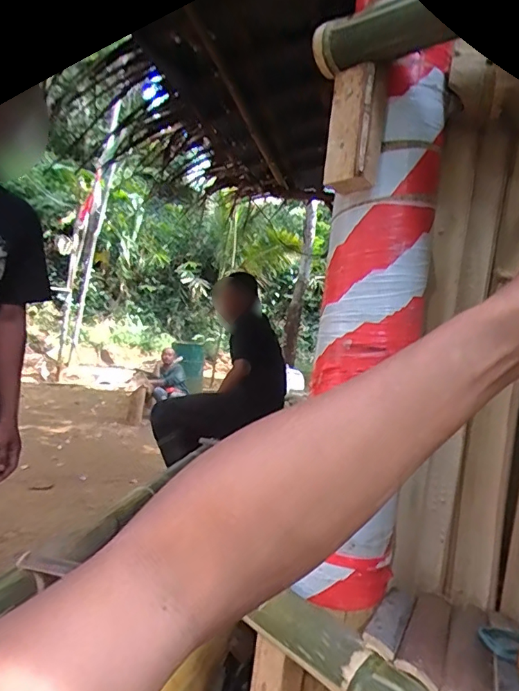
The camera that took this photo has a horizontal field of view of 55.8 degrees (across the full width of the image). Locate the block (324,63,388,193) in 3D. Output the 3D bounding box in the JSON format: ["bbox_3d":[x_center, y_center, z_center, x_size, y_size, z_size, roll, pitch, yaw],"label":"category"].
[{"bbox_3d":[0.104,-0.231,0.527,0.038,0.122,0.053,6,0,-42],"label":"block"}]

